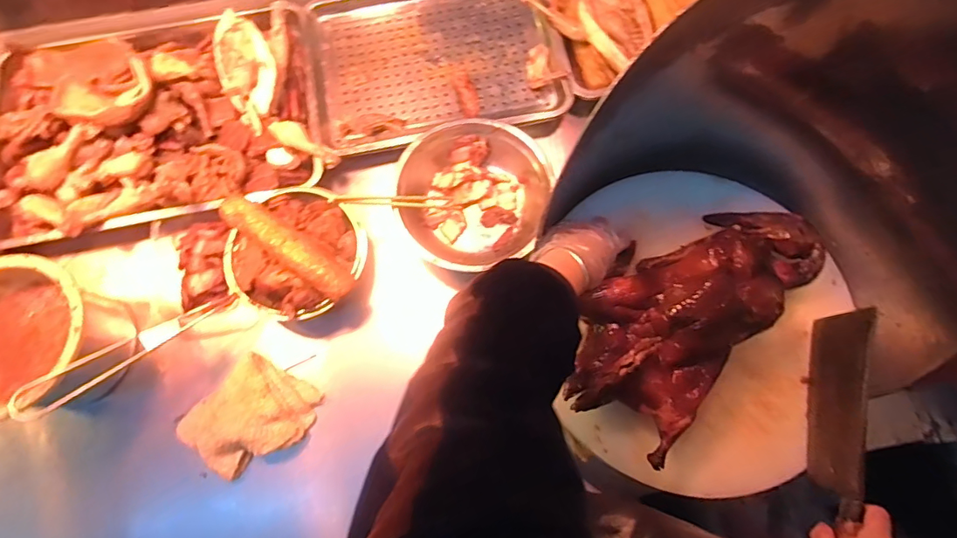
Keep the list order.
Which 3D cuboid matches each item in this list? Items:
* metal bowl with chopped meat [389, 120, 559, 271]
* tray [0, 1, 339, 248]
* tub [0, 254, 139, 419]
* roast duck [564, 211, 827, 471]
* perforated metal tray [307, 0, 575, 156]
[{"bbox_3d":[-0.010,-0.105,0.703,0.207,0.065,0.211,0,74,1],"label":"metal bowl with chopped meat"},{"bbox_3d":[-0.493,-0.241,0.728,0.499,0.080,0.355,-10,74,-2],"label":"tray"},{"bbox_3d":[-0.563,0.090,0.620,0.187,0.125,0.184,0,74,1],"label":"tub"},{"bbox_3d":[0.260,0.047,0.571,0.357,0.094,0.175,-35,77,-12],"label":"roast duck"},{"bbox_3d":[-0.070,-0.347,0.773,0.372,0.034,0.302,-13,74,-2],"label":"perforated metal tray"}]

